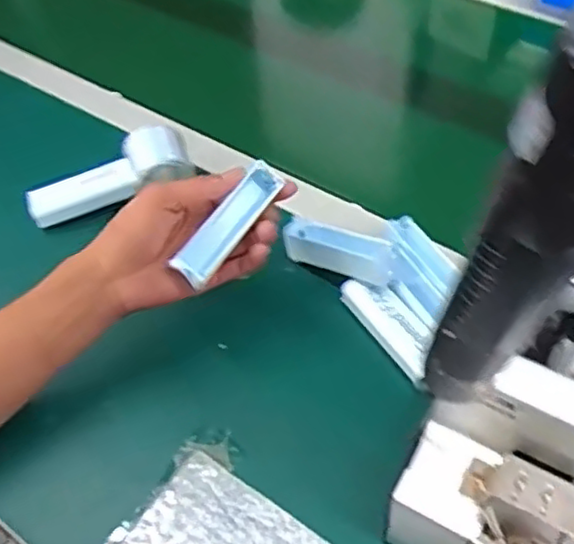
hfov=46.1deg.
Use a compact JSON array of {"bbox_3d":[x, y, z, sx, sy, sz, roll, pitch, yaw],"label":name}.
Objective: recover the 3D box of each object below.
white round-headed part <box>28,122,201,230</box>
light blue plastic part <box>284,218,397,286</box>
[{"bbox_3d":[-0.167,-0.089,0.629,0.149,0.042,0.054,-25,52,3],"label":"white round-headed part"},{"bbox_3d":[0.046,-0.017,0.556,0.103,0.035,0.029,19,54,40],"label":"light blue plastic part"}]

